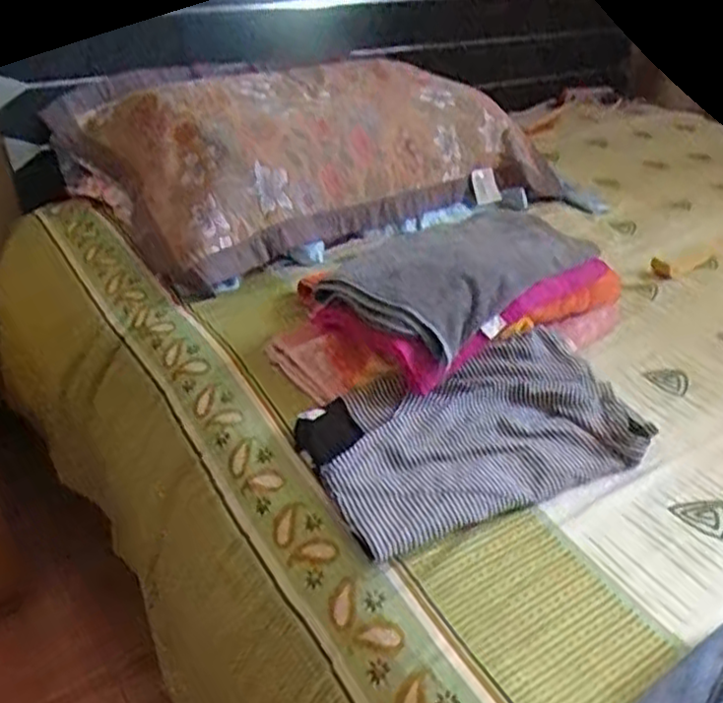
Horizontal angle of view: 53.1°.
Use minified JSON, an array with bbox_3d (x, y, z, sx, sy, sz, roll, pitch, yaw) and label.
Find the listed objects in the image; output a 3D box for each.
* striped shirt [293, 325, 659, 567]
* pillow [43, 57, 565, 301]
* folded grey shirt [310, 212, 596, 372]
[{"bbox_3d":[0.104,0.075,0.688,0.305,0.050,0.186,-16,38,-21],"label":"striped shirt"},{"bbox_3d":[-0.077,-0.306,1.082,0.639,0.173,0.380,-23,40,-33],"label":"pillow"},{"bbox_3d":[0.124,-0.102,0.816,0.163,0.049,0.320,28,41,35],"label":"folded grey shirt"}]

